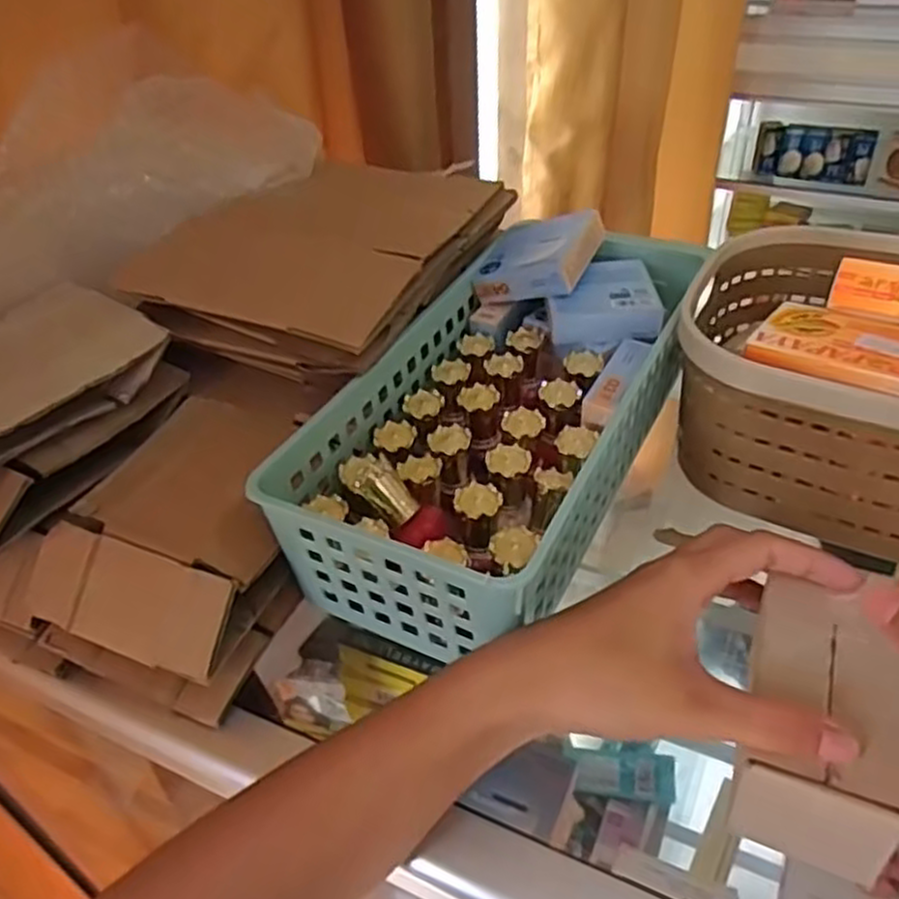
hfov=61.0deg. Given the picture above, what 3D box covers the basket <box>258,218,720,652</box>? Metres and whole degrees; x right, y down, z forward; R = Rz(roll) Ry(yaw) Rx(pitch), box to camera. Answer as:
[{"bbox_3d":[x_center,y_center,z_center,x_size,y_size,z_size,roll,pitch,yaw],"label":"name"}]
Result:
[{"bbox_3d":[0.043,-0.030,0.415,0.141,0.086,0.286,17,44,24],"label":"basket"}]

